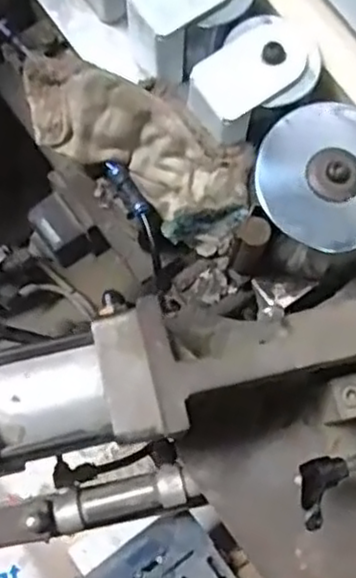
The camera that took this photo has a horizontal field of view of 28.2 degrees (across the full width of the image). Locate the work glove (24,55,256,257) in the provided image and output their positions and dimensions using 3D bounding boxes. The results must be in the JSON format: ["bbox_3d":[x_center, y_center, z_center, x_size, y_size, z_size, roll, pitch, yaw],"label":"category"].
[{"bbox_3d":[-0.032,-0.102,0.496,0.189,0.058,0.070,36,79,7],"label":"work glove"}]

